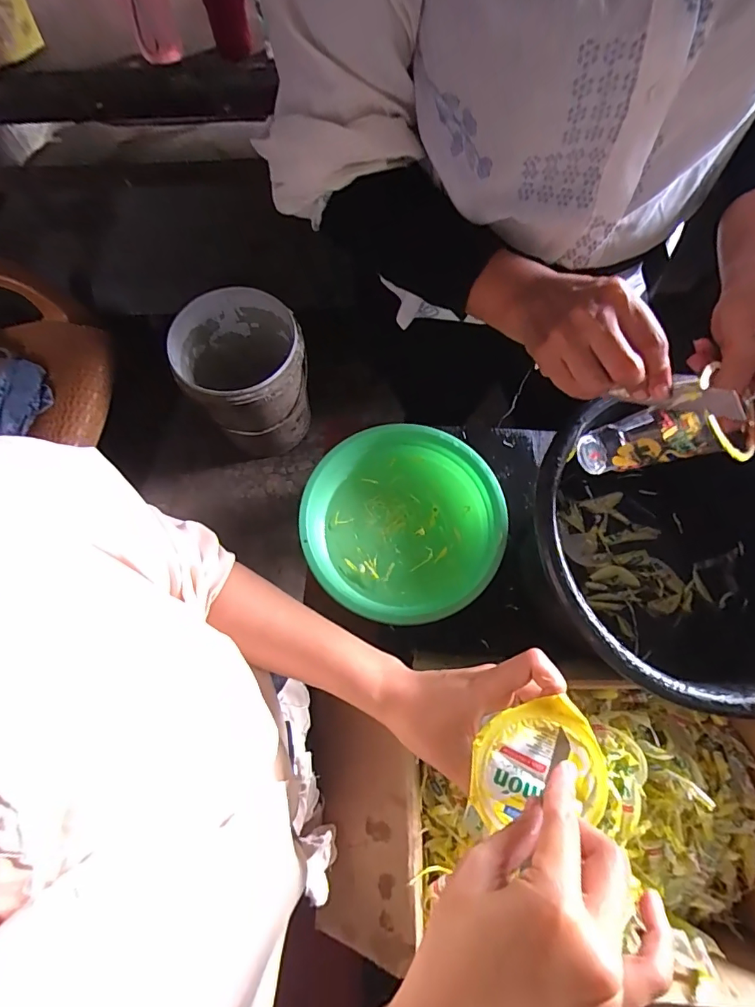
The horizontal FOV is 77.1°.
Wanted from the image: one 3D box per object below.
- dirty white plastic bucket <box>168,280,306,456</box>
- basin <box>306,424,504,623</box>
[{"bbox_3d":[-0.330,-0.332,1.219,0.296,0.350,0.294,-15,74,-3],"label":"dirty white plastic bucket"},{"bbox_3d":[0.032,0.025,0.572,0.219,0.069,0.229,0,73,1],"label":"basin"}]

